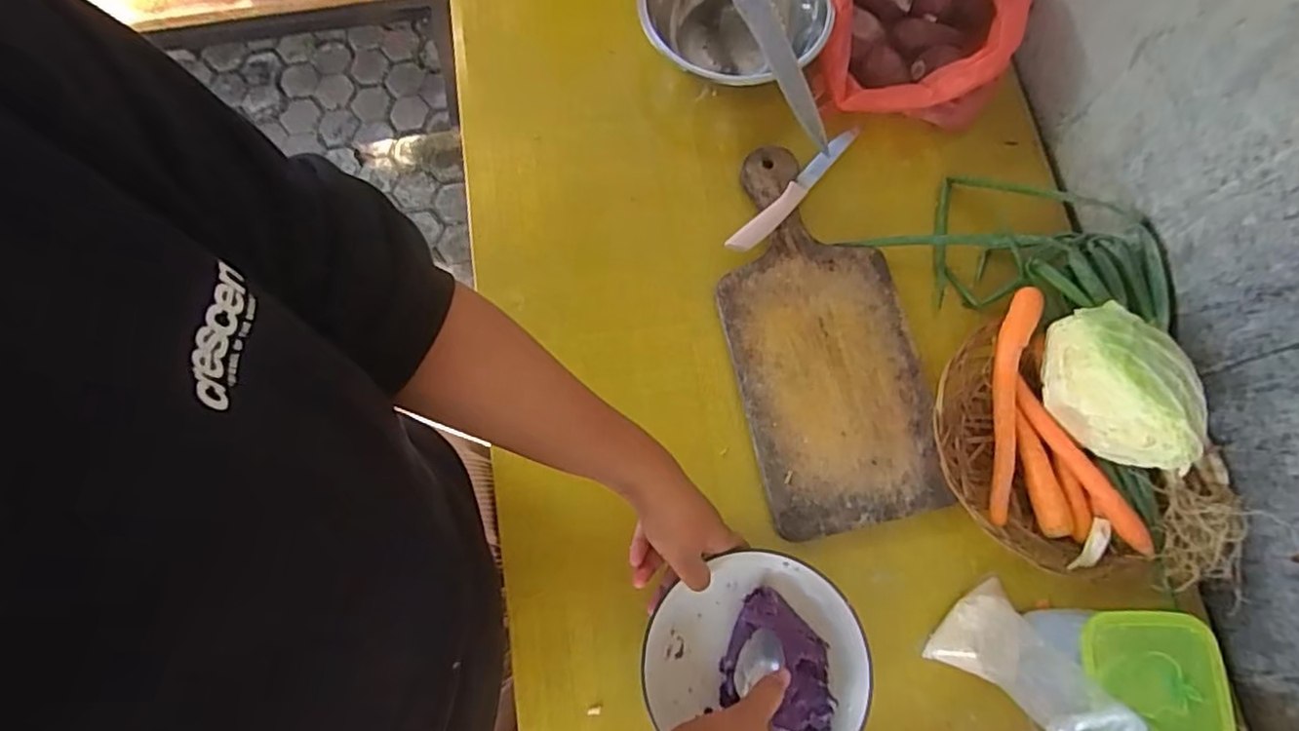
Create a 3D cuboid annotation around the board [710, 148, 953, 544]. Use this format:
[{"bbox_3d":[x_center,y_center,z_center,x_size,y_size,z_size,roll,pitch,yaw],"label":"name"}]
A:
[{"bbox_3d":[0.156,-0.033,0.609,0.165,0.015,0.357,-11,76,-4],"label":"board"}]

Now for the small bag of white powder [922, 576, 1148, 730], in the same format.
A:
[{"bbox_3d":[0.281,0.234,0.483,0.070,0.151,0.063,-21,101,-6],"label":"small bag of white powder"}]

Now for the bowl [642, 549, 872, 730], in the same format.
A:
[{"bbox_3d":[0.087,0.232,0.522,0.168,0.046,0.153,0,75,-1],"label":"bowl"}]

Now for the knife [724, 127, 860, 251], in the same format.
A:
[{"bbox_3d":[0.146,-0.175,0.629,0.022,0.019,0.190,42,78,9],"label":"knife"}]

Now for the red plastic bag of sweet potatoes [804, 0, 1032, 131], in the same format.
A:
[{"bbox_3d":[0.273,-0.359,0.663,0.191,0.076,0.204,8,75,1],"label":"red plastic bag of sweet potatoes"}]

